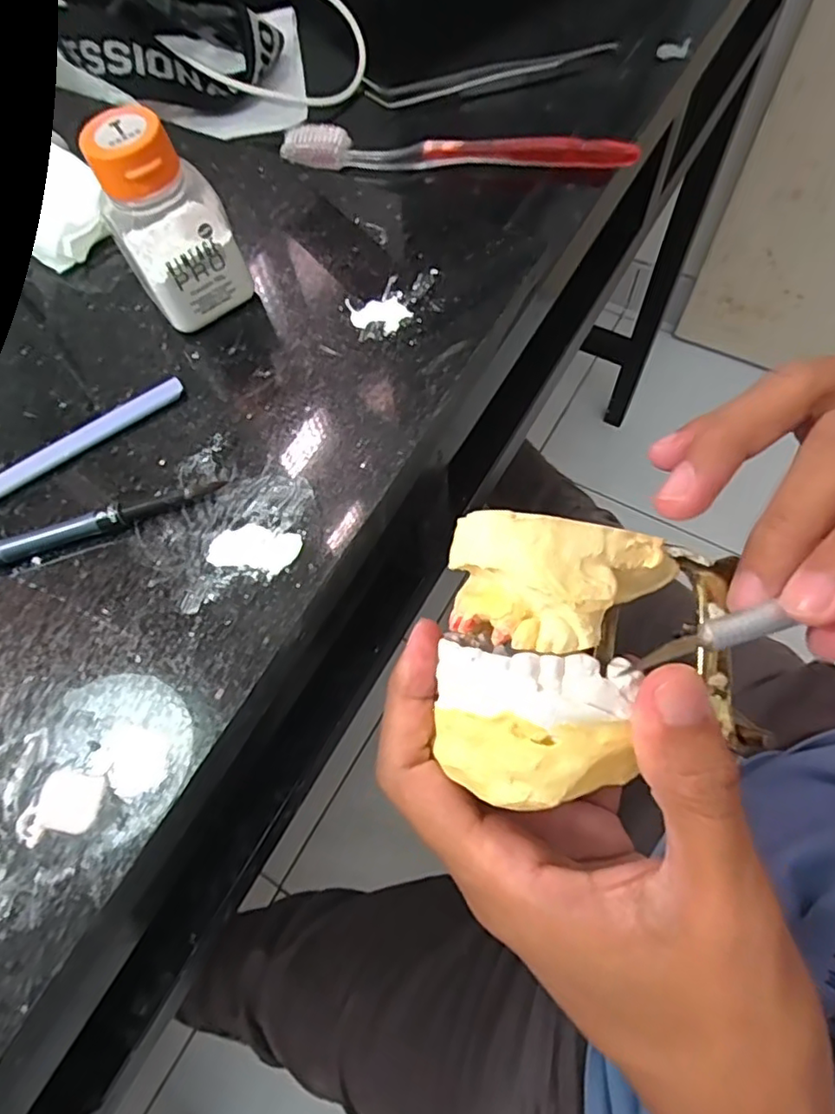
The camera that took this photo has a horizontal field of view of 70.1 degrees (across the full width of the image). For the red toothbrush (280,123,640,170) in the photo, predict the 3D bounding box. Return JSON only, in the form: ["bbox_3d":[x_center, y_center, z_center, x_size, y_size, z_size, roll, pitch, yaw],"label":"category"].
[{"bbox_3d":[0.017,-0.213,0.314,0.186,0.022,0.018,11,68,9],"label":"red toothbrush"}]

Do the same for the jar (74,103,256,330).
[{"bbox_3d":[-0.099,-0.134,0.231,0.041,0.075,0.039,-30,68,-8],"label":"jar"}]

